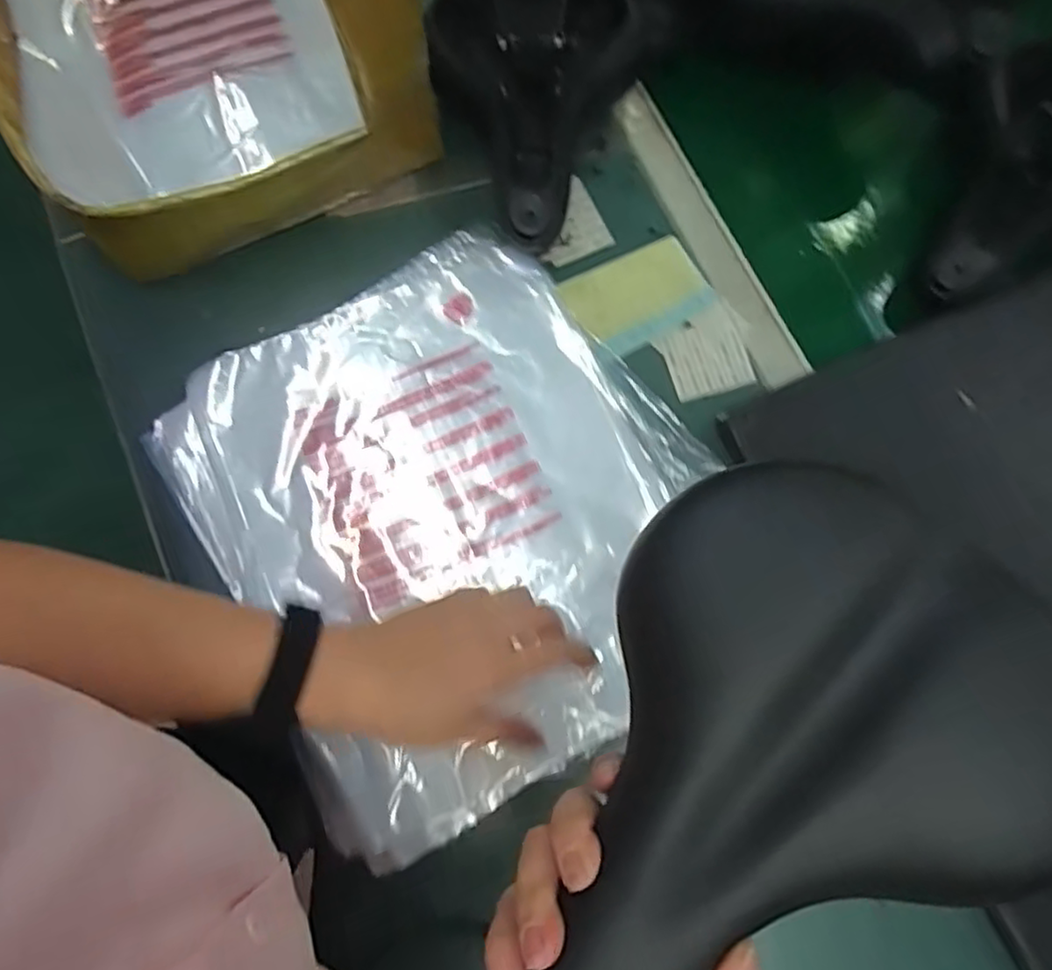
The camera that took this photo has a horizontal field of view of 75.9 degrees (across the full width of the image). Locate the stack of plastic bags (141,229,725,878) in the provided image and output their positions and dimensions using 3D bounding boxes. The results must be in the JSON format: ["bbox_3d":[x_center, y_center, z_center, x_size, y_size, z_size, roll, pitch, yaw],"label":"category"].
[{"bbox_3d":[-0.058,0.019,0.521,0.354,0.024,0.393,-31,79,-8],"label":"stack of plastic bags"}]

